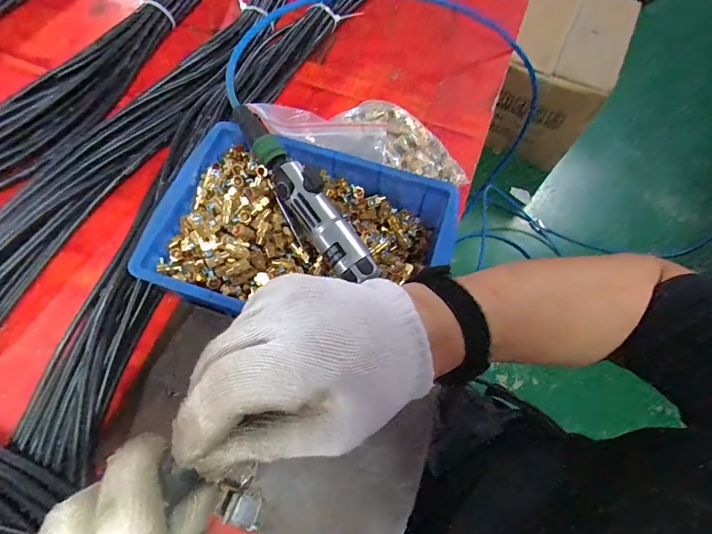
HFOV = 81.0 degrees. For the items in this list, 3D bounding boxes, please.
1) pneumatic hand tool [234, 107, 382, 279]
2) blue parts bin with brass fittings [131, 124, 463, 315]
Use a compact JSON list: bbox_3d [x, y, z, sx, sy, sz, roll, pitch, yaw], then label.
[{"bbox_3d":[-0.057,-0.075,0.435,0.040,0.050,0.229,-33,72,-16],"label":"pneumatic hand tool"},{"bbox_3d":[-0.056,-0.032,0.458,0.308,0.067,0.223,11,66,2],"label":"blue parts bin with brass fittings"}]

